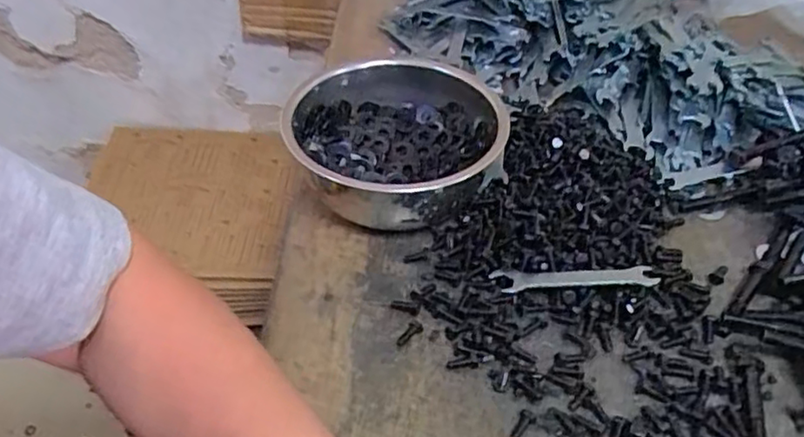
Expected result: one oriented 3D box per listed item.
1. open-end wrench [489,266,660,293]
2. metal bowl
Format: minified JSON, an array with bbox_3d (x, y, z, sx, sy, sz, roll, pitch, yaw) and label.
[{"bbox_3d":[0.119,0.041,0.442,0.110,0.006,0.018,-3,42,6],"label":"open-end wrench"},{"bbox_3d":[-0.004,-0.061,0.515,0.163,0.074,0.175,1,44,-1],"label":"metal bowl"}]

